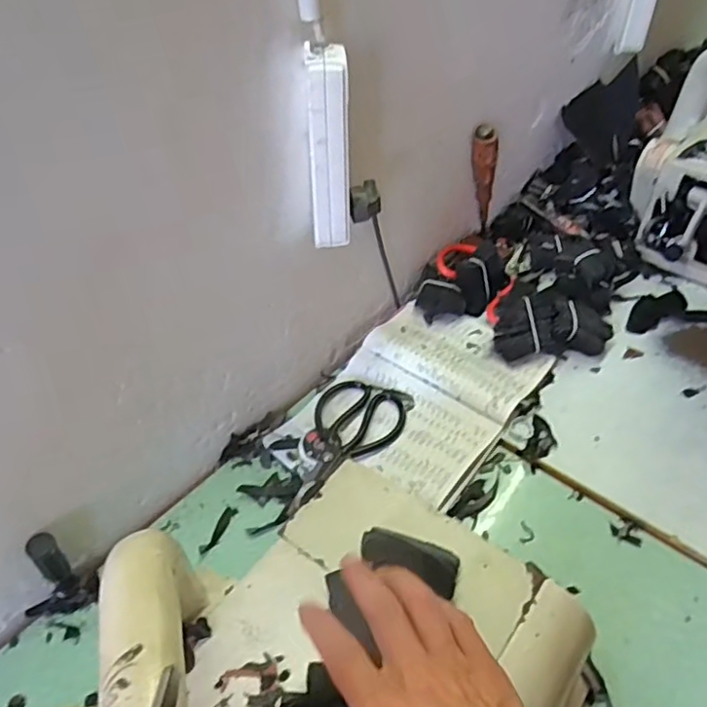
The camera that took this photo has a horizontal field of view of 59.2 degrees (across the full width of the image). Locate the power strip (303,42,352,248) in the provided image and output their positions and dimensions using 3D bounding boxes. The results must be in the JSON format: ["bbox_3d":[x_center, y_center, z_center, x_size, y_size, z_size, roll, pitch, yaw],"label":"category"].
[{"bbox_3d":[-0.020,-0.178,0.554,0.034,0.168,0.038,-2,46,-1],"label":"power strip"}]

